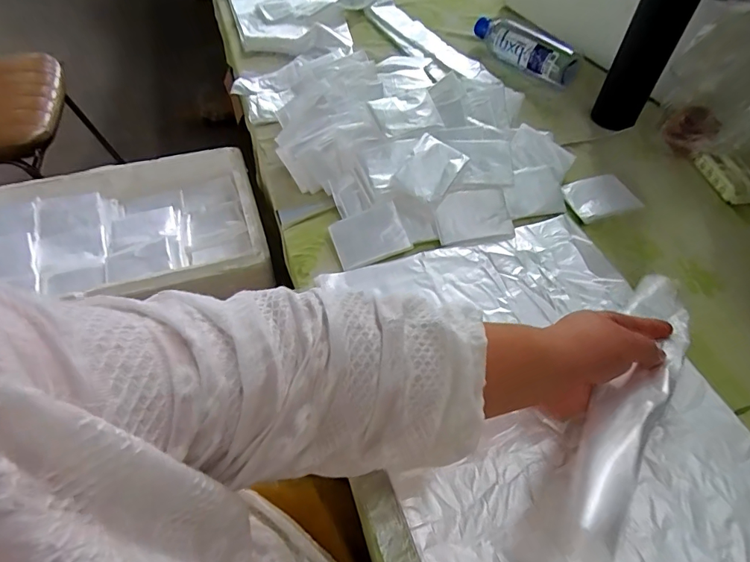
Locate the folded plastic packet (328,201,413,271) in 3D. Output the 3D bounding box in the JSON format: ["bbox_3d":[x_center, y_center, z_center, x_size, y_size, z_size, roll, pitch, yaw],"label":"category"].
[{"bbox_3d":[-0.006,-0.052,0.520,0.083,0.011,0.065,-22,73,1],"label":"folded plastic packet"}]

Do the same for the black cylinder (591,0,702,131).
[{"bbox_3d":[0.358,-0.310,0.582,0.055,0.217,0.055,-25,56,-17],"label":"black cylinder"}]

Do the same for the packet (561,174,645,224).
[{"bbox_3d":[0.287,-0.109,0.564,0.088,0.008,0.062,-17,55,-11],"label":"packet"}]

